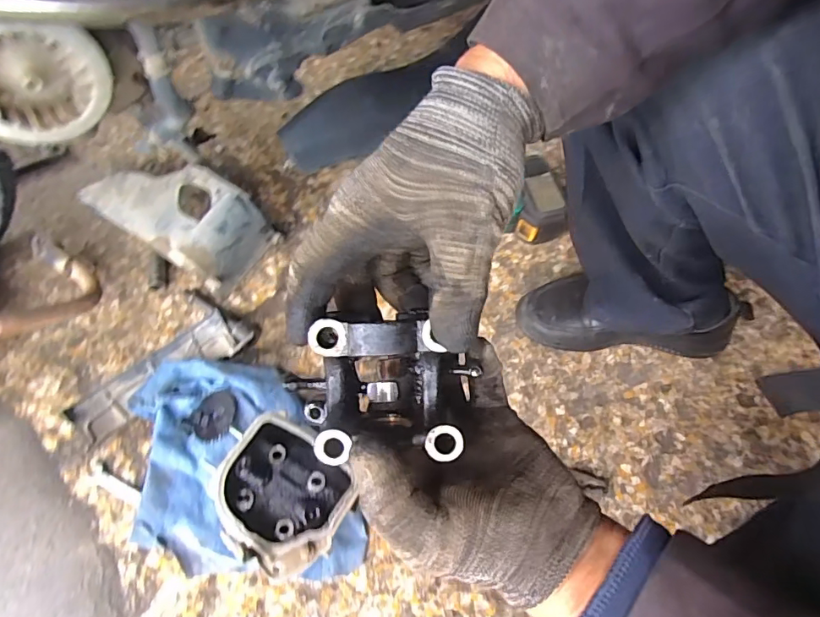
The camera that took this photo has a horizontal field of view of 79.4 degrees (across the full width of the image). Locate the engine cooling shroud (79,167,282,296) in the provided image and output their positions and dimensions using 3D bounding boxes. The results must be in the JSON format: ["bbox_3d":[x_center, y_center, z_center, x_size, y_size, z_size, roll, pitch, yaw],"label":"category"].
[{"bbox_3d":[-0.320,-0.128,0.681,0.233,0.098,0.120,29,67,14],"label":"engine cooling shroud"}]

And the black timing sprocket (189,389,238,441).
[{"bbox_3d":[-0.233,0.127,0.587,0.060,0.011,0.060,24,76,33],"label":"black timing sprocket"}]

